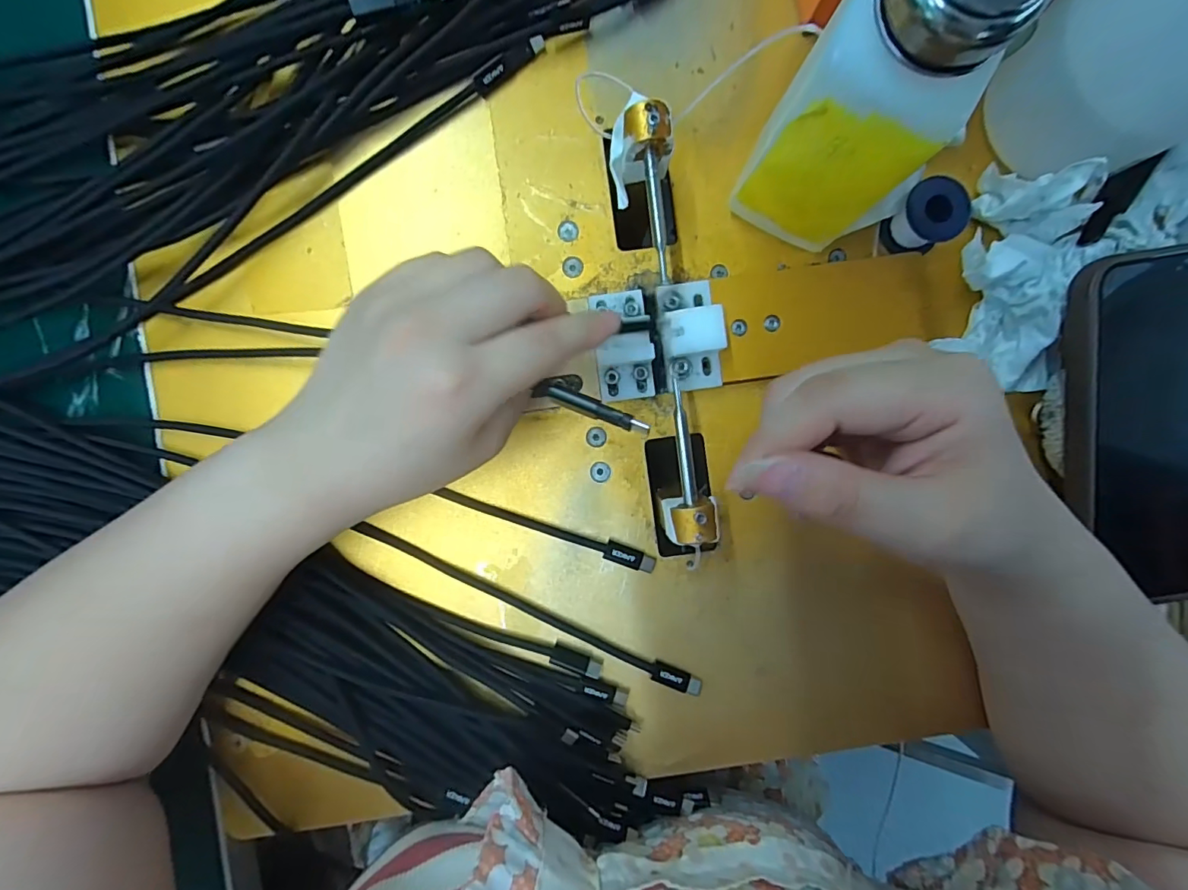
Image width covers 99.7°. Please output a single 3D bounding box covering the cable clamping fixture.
[{"bbox_3d":[0.030,-0.047,0.228,0.056,0.049,0.182,-8,91,-1],"label":"cable clamping fixture"}]

